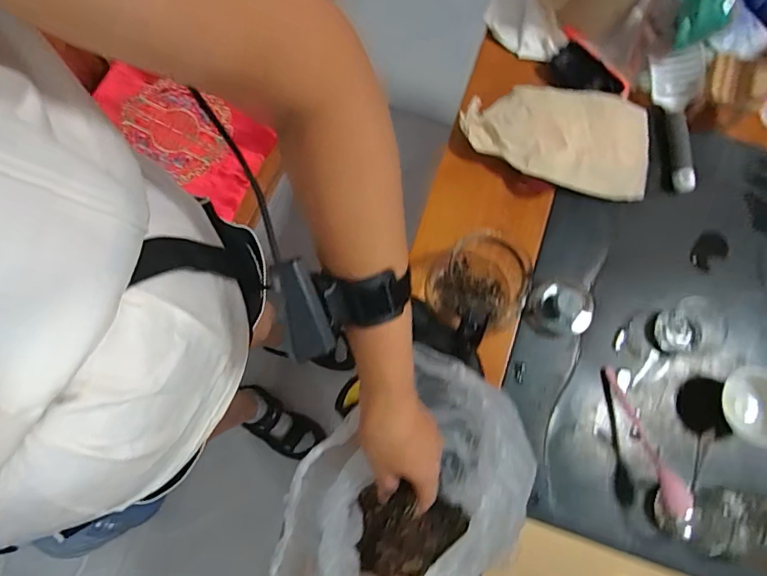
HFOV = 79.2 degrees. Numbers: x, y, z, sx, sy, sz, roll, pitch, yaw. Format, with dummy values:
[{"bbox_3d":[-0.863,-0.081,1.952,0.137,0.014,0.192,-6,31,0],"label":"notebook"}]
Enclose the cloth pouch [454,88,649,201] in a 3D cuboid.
[{"bbox_3d":[0.239,-0.209,0.643,0.254,0.032,0.142,10,77,2],"label":"cloth pouch"}]

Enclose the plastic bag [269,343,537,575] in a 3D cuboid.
[{"bbox_3d":[0.016,0.195,0.453,0.249,0.185,0.167,-43,81,-9],"label":"plastic bag"}]

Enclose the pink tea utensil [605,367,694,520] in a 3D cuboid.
[{"bbox_3d":[0.320,0.186,0.571,0.030,0.029,0.178,-14,59,-4],"label":"pink tea utensil"}]

